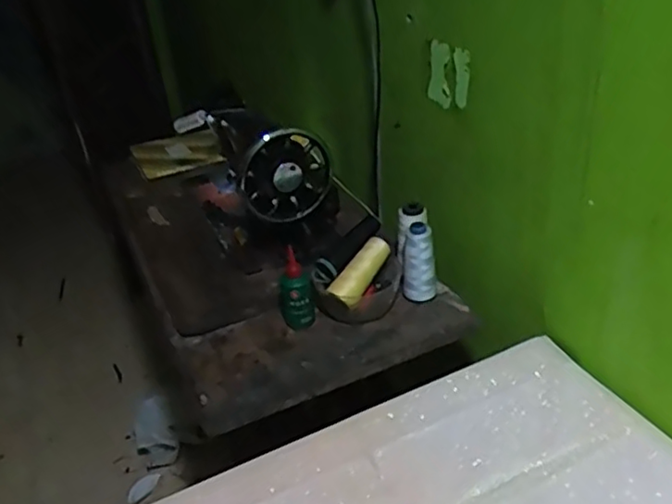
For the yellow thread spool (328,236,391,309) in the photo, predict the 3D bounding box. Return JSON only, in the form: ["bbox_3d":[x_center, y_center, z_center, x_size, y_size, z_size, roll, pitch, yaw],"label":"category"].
[{"bbox_3d":[0.034,0.025,0.898,0.034,0.037,0.104,25,70,41],"label":"yellow thread spool"}]

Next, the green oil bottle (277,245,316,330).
[{"bbox_3d":[-0.055,0.052,0.877,0.042,0.118,0.032,-26,36,-28],"label":"green oil bottle"}]

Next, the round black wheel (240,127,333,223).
[{"bbox_3d":[-0.067,-0.106,0.919,0.132,0.135,0.035,-15,33,-14],"label":"round black wheel"}]

